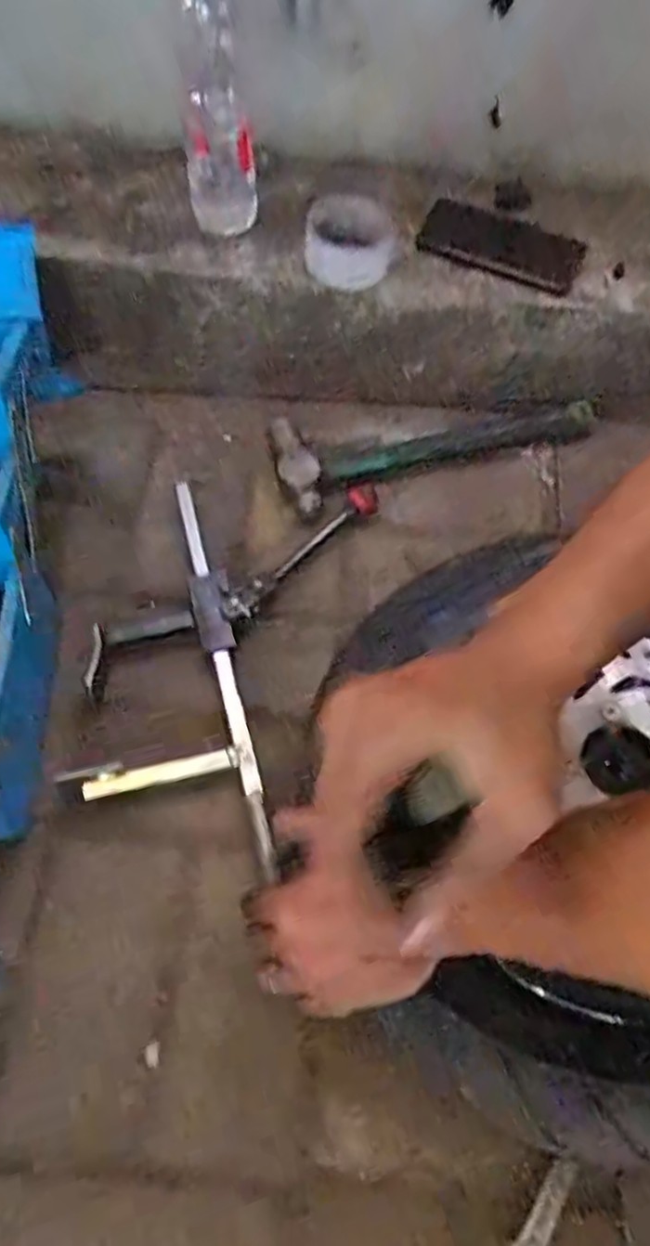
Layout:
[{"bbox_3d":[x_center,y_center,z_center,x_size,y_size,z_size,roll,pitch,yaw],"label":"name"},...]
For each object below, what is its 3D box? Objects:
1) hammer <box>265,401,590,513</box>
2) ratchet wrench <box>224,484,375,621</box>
[{"bbox_3d":[0.110,-0.199,0.777,0.338,0.043,0.109,-18,64,-13],"label":"hammer"},{"bbox_3d":[-0.021,-0.066,0.701,0.026,0.035,0.212,39,65,17],"label":"ratchet wrench"}]

